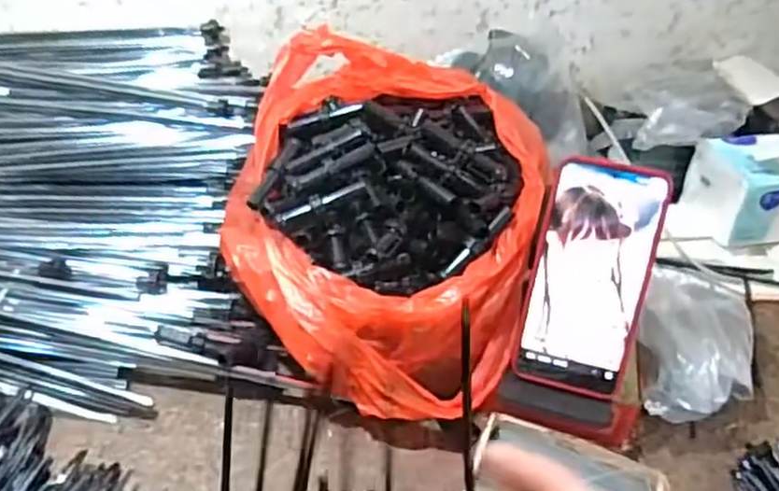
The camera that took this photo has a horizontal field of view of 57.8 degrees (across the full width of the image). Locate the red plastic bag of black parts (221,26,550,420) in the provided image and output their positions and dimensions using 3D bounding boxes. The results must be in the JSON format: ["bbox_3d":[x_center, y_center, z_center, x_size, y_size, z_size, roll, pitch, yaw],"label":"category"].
[{"bbox_3d":[-0.007,-0.026,0.562,0.239,0.156,0.245,11,41,9],"label":"red plastic bag of black parts"}]

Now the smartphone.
[{"bbox_3d":[0.140,0.024,0.493,0.077,0.162,0.007,13,11,11],"label":"smartphone"}]

